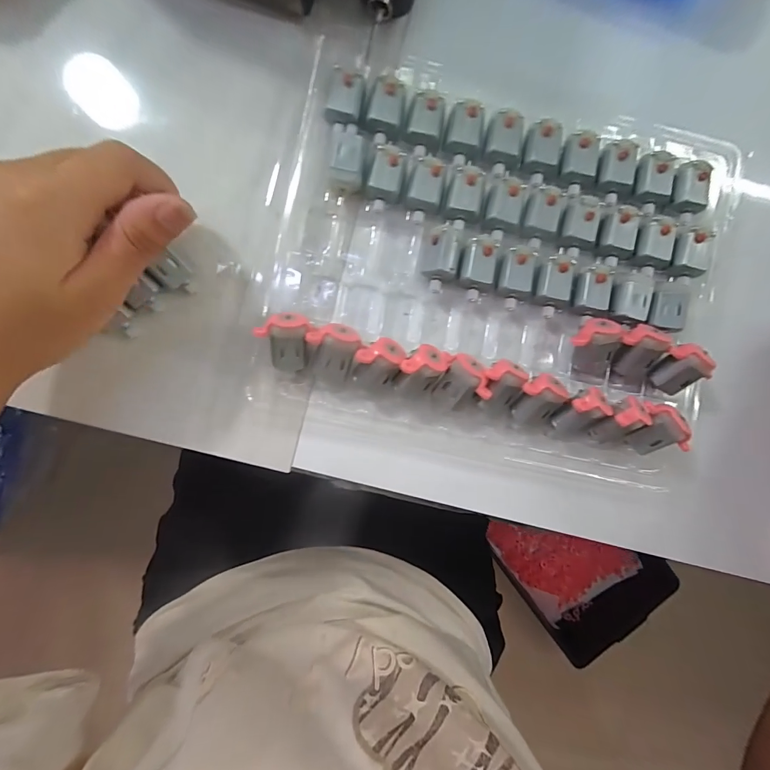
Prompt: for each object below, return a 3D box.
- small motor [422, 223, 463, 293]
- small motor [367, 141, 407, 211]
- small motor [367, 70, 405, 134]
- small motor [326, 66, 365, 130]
[{"bbox_3d":[0.031,-0.068,0.208,0.020,0.015,0.032,8,90,-4],"label":"small motor"},{"bbox_3d":[0.001,-0.112,0.207,0.017,0.013,0.031,11,90,-4],"label":"small motor"},{"bbox_3d":[0.001,-0.151,0.205,0.018,0.012,0.026,7,90,-4],"label":"small motor"},{"bbox_3d":[-0.021,-0.153,0.204,0.017,0.011,0.025,11,89,-4],"label":"small motor"}]

